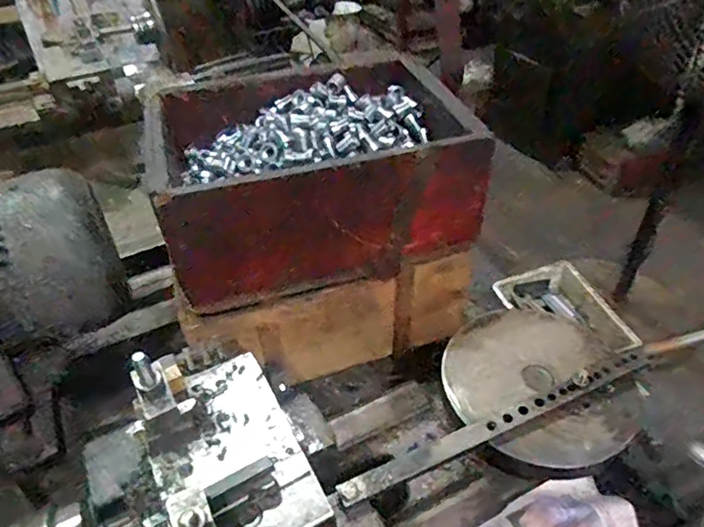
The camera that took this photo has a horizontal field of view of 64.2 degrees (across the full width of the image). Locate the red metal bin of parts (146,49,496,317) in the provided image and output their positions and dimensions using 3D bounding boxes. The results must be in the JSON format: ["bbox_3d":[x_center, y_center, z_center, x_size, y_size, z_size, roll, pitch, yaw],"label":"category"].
[{"bbox_3d":[-0.050,-0.112,0.674,0.337,0.149,0.244,-13,42,-12],"label":"red metal bin of parts"}]

